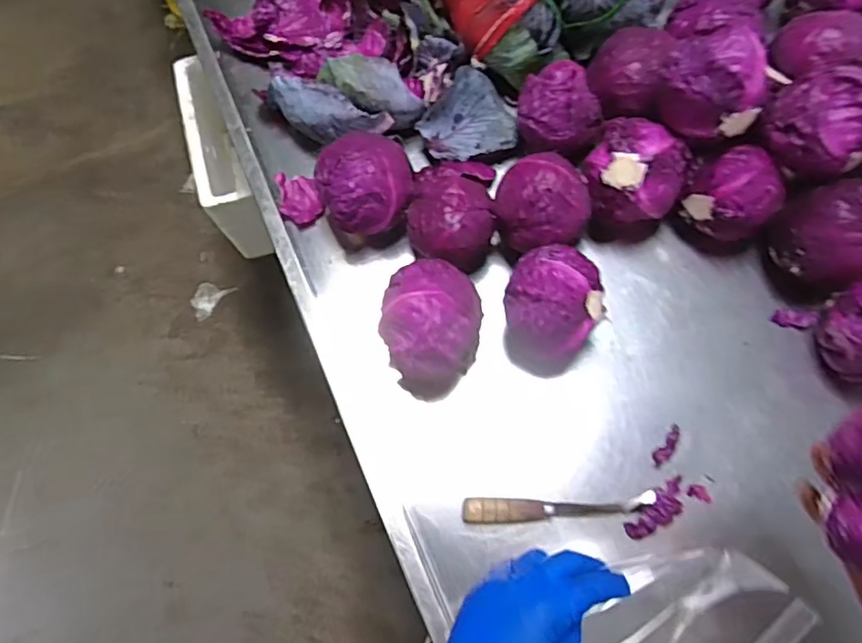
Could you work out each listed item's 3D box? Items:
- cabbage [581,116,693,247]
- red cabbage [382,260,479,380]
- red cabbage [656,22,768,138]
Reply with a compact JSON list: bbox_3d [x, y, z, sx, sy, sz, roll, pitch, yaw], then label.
[{"bbox_3d":[0.241,-0.164,0.727,0.115,0.128,0.101,28,74,11],"label":"cabbage"},{"bbox_3d":[0.000,0.007,0.669,0.112,0.124,0.127,0,70,2],"label":"red cabbage"},{"bbox_3d":[0.309,-0.255,0.660,0.088,0.094,0.104,-27,72,-8],"label":"red cabbage"}]

